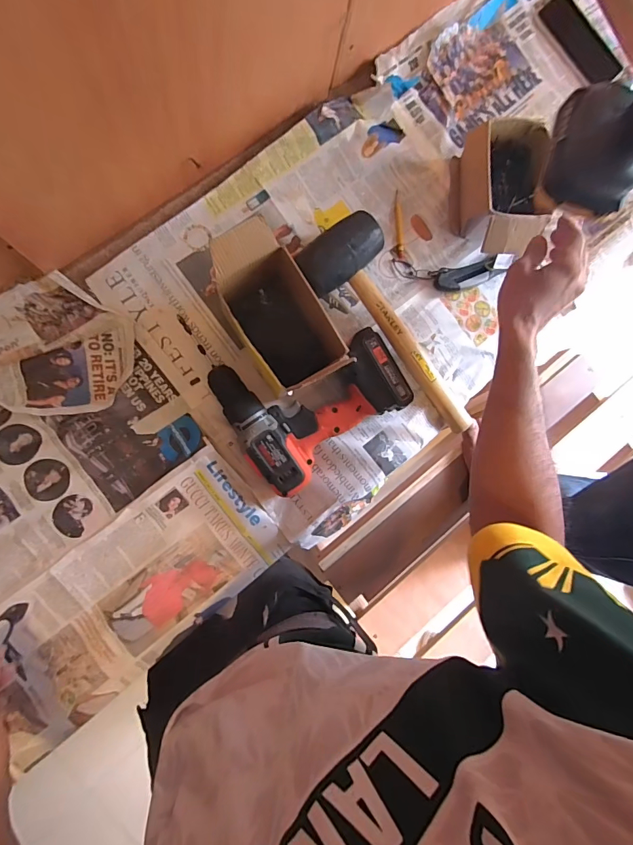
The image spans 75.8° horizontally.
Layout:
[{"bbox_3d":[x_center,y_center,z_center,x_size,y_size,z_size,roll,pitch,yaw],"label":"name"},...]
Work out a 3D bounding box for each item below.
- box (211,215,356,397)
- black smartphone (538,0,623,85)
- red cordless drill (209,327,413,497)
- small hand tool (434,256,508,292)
[{"bbox_3d":[-0.052,-0.137,0.512,0.090,0.119,0.173,-34,93,-9],"label":"box"},{"bbox_3d":[0.436,-0.626,0.668,0.158,0.014,0.071,44,82,-5],"label":"black smartphone"},{"bbox_3d":[-0.001,-0.025,0.538,0.219,0.071,0.174,-25,91,-9],"label":"red cordless drill"},{"bbox_3d":[0.228,-0.220,0.609,0.101,0.023,0.032,-19,91,-9],"label":"small hand tool"}]

